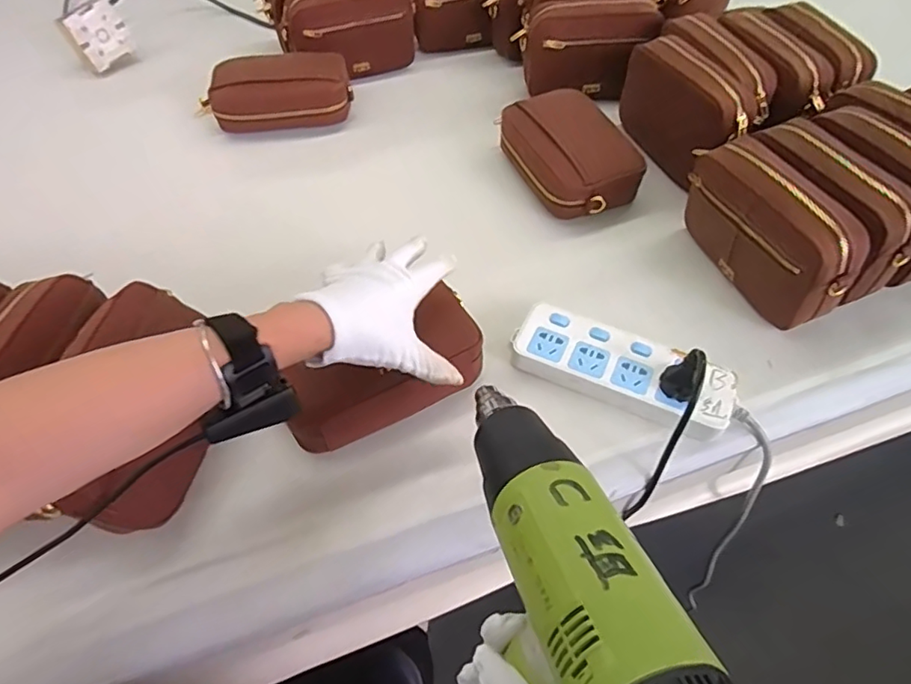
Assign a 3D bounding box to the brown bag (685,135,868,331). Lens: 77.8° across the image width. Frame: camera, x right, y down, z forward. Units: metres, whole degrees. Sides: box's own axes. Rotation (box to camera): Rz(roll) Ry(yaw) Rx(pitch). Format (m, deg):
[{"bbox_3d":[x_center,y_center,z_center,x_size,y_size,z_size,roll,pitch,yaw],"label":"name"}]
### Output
[{"bbox_3d":[0.325,-0.117,0.588,0.077,0.122,0.202,-18,54,-12],"label":"brown bag"}]

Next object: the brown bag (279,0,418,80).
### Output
[{"bbox_3d":[-0.165,-0.481,0.881,0.200,0.124,0.064,-18,54,-12],"label":"brown bag"}]

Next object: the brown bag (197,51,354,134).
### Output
[{"bbox_3d":[-0.259,-0.361,0.826,0.208,0.065,0.119,-13,53,-9],"label":"brown bag"}]

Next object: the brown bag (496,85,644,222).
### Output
[{"bbox_3d":[0.143,-0.246,0.724,0.127,0.071,0.196,-24,56,-16],"label":"brown bag"}]

